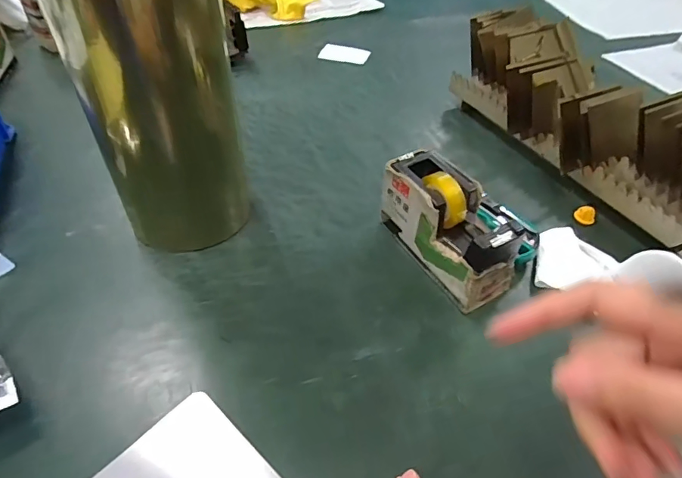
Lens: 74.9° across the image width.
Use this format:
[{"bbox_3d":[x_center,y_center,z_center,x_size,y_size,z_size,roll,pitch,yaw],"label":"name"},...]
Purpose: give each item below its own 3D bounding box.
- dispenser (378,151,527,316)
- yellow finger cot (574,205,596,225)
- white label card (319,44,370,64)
[{"bbox_3d":[0.098,-0.013,0.413,0.064,0.079,0.139,-22,51,-21],"label":"dispenser"},{"bbox_3d":[0.264,-0.027,0.479,0.020,0.018,0.016,36,55,28],"label":"yellow finger cot"},{"bbox_3d":[0.007,-0.307,0.740,0.079,0.005,0.042,14,58,5],"label":"white label card"}]

